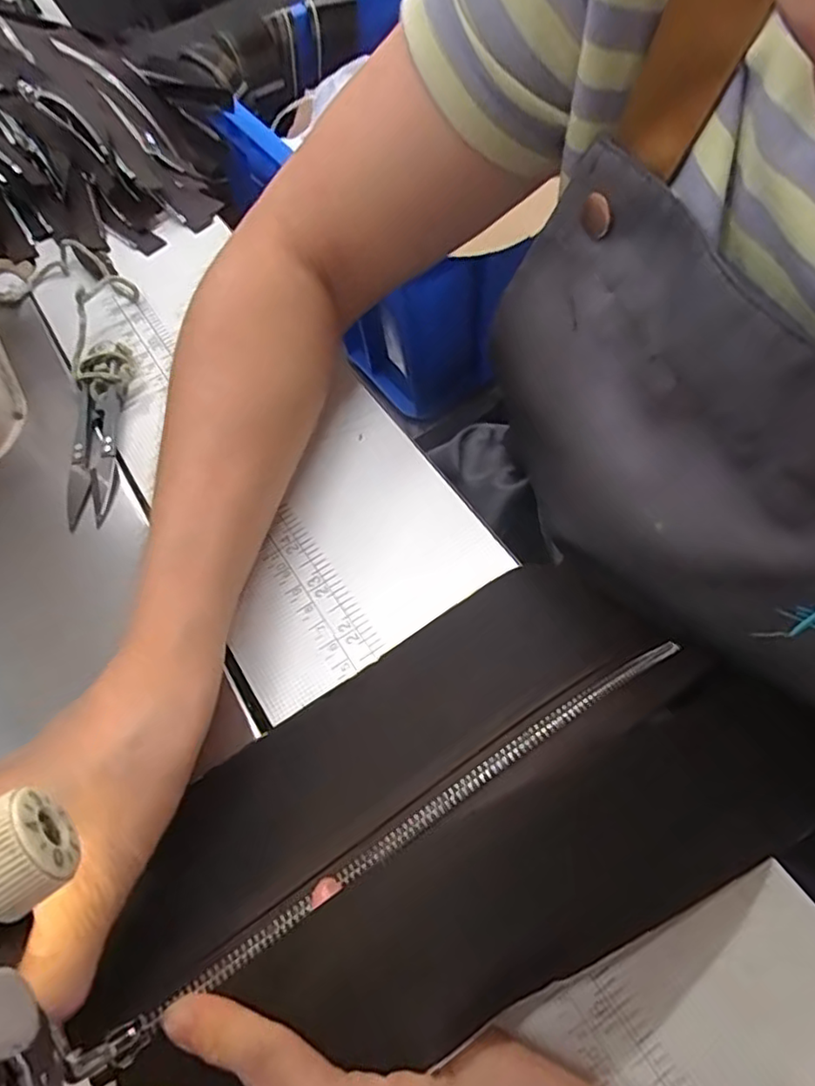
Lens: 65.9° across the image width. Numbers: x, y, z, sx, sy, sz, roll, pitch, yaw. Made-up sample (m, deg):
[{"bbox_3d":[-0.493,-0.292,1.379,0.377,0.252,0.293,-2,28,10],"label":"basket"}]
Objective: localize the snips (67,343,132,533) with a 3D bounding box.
[{"bbox_3d":[-0.150,-0.056,0.306,0.029,0.016,0.095,-9,61,-1],"label":"snips"}]

